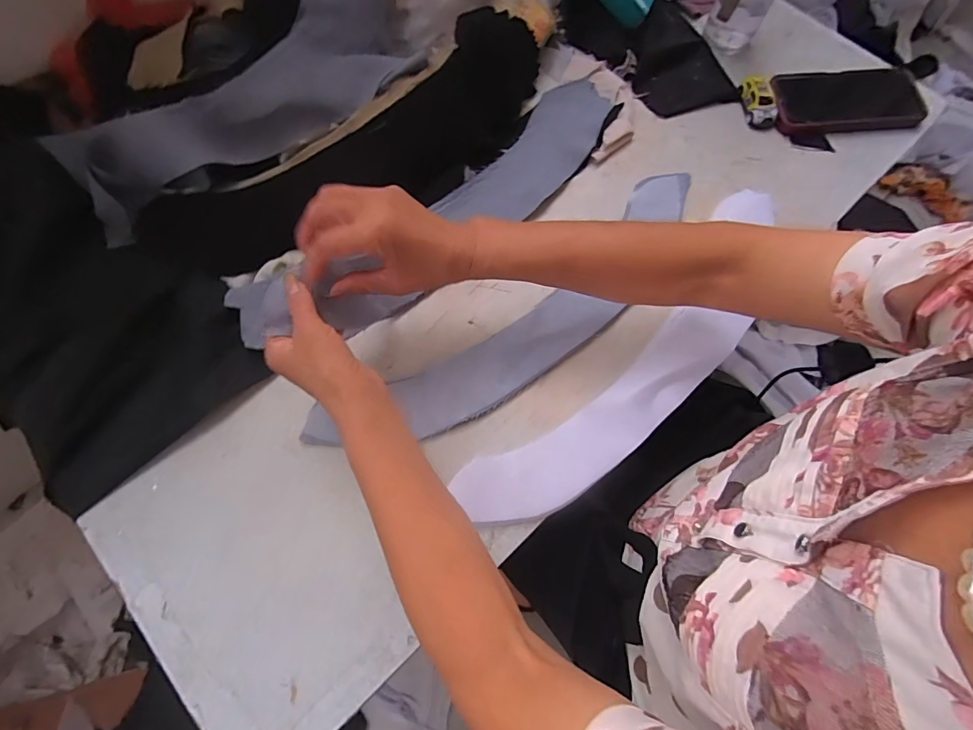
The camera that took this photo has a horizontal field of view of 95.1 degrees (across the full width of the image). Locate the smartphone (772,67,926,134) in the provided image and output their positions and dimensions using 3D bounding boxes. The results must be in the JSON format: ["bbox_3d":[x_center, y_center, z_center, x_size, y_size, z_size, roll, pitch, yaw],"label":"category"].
[{"bbox_3d":[0.415,-0.310,0.520,0.163,0.018,0.083,-3,73,2],"label":"smartphone"}]

